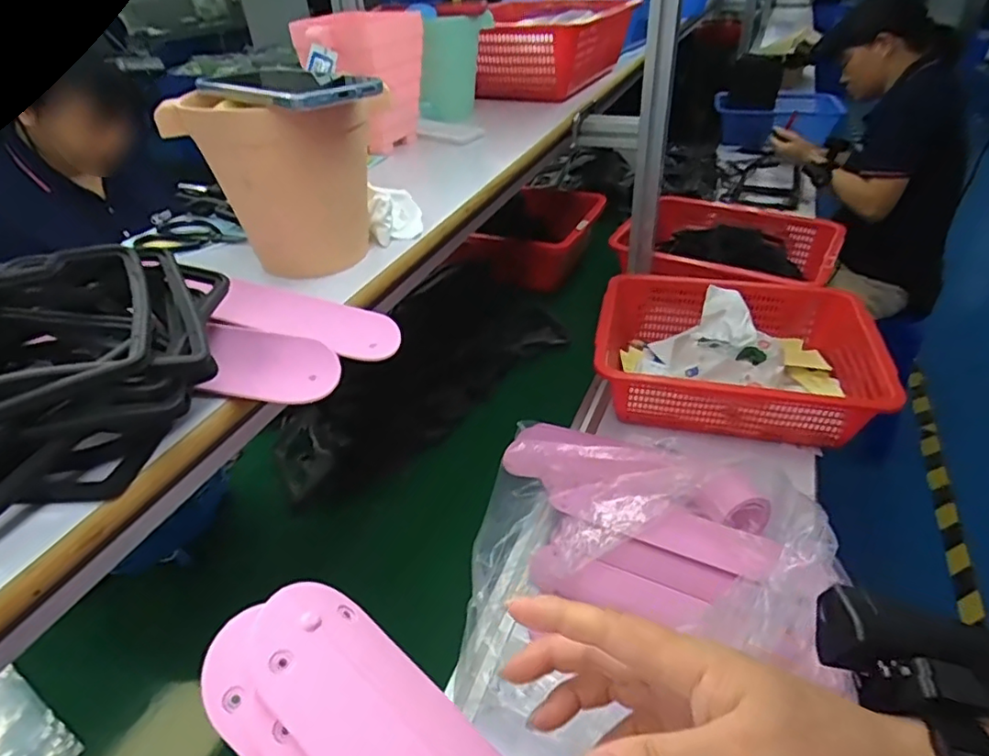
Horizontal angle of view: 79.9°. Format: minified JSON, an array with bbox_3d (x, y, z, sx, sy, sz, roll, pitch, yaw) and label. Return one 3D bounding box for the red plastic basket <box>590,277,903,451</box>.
[{"bbox_3d":[0.366,-0.050,0.916,0.384,0.138,0.313,6,38,13],"label":"red plastic basket"}]

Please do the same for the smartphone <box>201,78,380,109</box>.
[{"bbox_3d":[-0.163,-0.219,0.444,0.162,0.009,0.071,26,46,33],"label":"smartphone"}]

